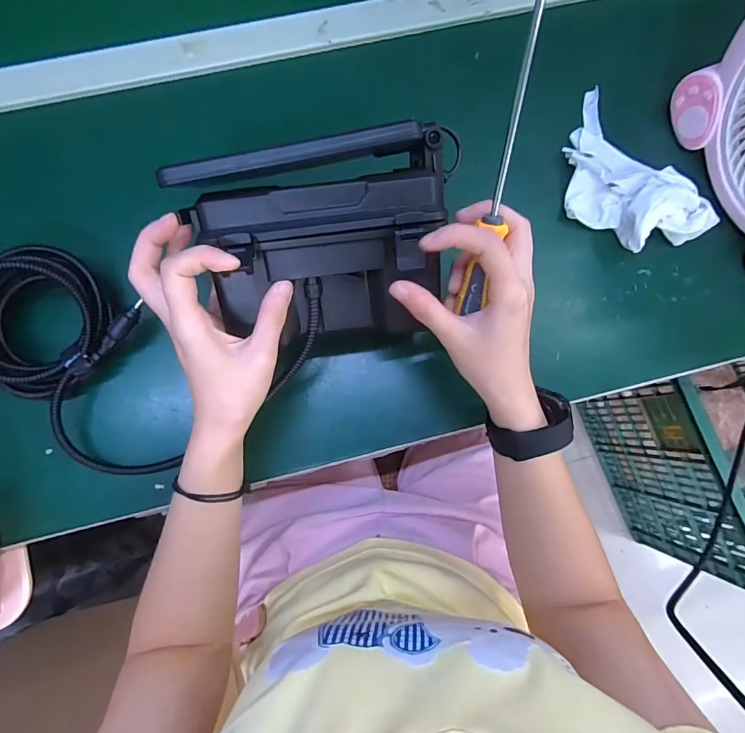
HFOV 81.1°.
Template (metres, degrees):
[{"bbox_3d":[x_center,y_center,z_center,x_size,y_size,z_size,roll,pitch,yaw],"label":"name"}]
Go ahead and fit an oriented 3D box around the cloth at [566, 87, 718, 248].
[{"bbox_3d":[0.242,-0.181,0.419,0.107,0.047,0.178,-39,86,-6],"label":"cloth"}]

